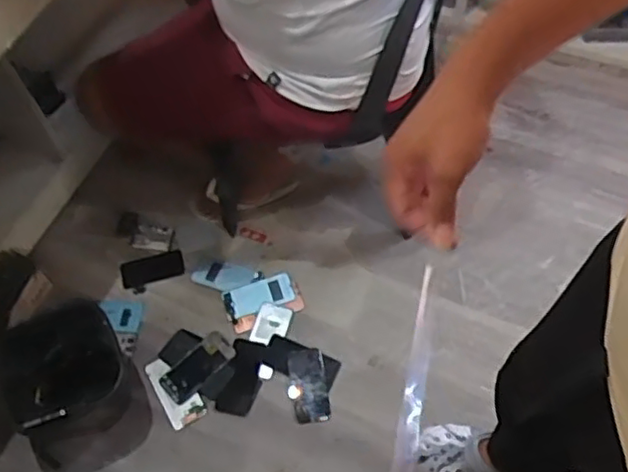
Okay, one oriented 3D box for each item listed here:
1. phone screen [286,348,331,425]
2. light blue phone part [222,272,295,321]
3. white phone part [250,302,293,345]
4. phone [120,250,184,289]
[{"bbox_3d":[-0.013,0.305,1.321,0.077,0.007,0.152,-8,60,-1],"label":"phone screen"},{"bbox_3d":[-0.124,0.133,1.443,0.154,0.009,0.077,-18,60,-7],"label":"light blue phone part"},{"bbox_3d":[-0.092,0.191,1.398,0.078,0.004,0.089,11,61,10],"label":"white phone part"},{"bbox_3d":[-0.382,0.079,1.525,0.146,0.007,0.075,-14,52,-17],"label":"phone"}]

